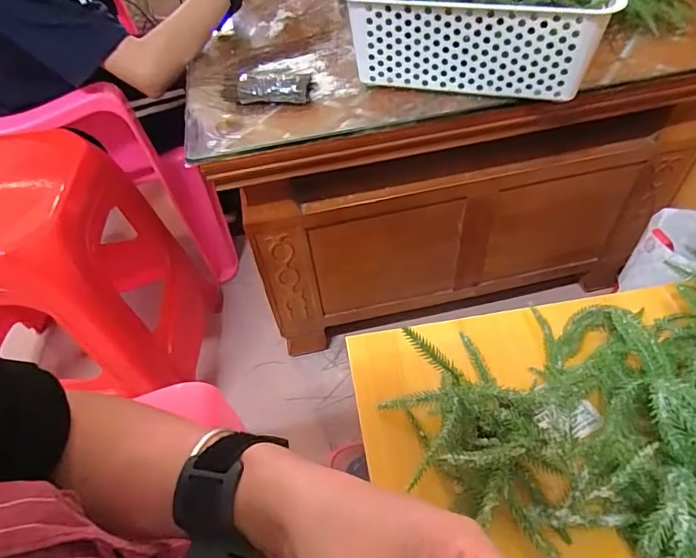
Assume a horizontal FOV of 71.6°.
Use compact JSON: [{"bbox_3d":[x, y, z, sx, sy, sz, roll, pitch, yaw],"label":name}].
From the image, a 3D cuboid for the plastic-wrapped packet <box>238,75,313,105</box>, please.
[{"bbox_3d":[-0.095,-0.246,0.625,0.093,0.034,0.032,5,52,9],"label":"plastic-wrapped packet"}]

